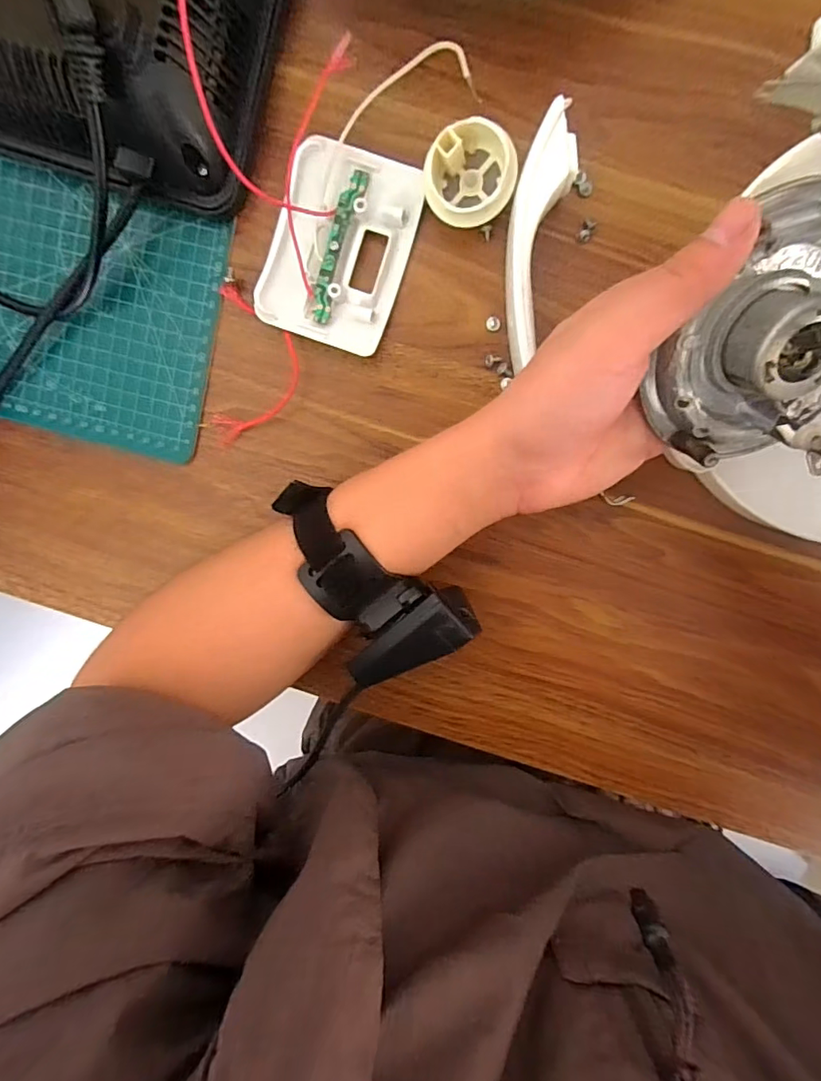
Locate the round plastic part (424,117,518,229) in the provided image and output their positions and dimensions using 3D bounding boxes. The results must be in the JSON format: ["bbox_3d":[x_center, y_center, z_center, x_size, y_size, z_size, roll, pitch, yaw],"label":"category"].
[{"bbox_3d":[0.031,-0.188,0.266,0.045,0.028,0.045,0,98,3],"label":"round plastic part"}]

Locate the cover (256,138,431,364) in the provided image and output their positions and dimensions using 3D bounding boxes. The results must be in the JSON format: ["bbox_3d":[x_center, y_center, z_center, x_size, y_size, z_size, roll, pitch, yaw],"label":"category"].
[{"bbox_3d":[-0.039,-0.159,0.280,0.072,0.017,0.098,18,99,0],"label":"cover"}]

